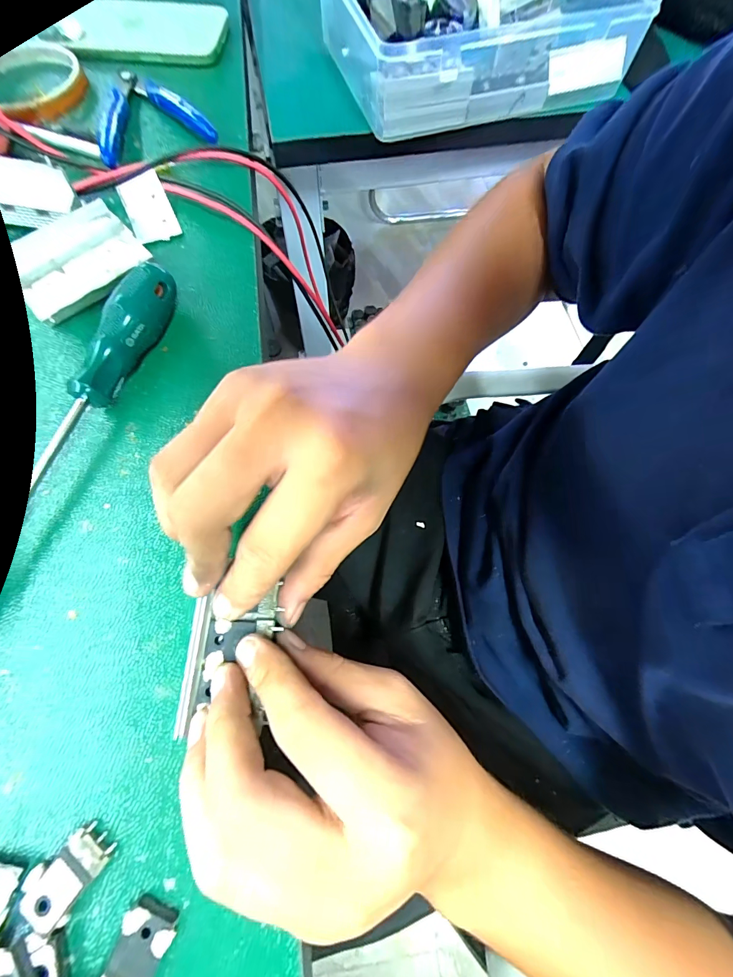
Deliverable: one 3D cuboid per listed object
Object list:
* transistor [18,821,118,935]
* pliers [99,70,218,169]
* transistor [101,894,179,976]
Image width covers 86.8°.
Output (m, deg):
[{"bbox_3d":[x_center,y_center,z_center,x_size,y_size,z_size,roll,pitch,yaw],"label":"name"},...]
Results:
[{"bbox_3d":[-0.110,0.141,0.143,0.020,0.006,0.028,33,72,9],"label":"transistor"},{"bbox_3d":[-0.164,-0.280,0.285,0.076,0.016,0.108,-23,73,-10],"label":"pliers"},{"bbox_3d":[-0.080,0.163,0.135,0.018,0.006,0.029,20,71,5],"label":"transistor"}]

